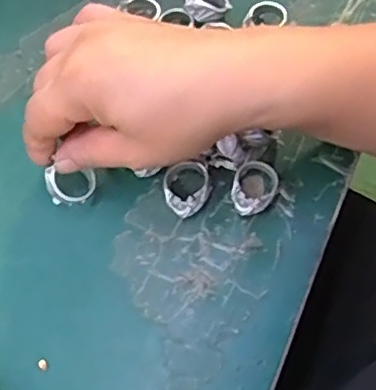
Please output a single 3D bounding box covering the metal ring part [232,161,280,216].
[{"bbox_3d":[0.036,-0.003,0.328,0.023,0.015,0.030,19,71,9],"label":"metal ring part"}]

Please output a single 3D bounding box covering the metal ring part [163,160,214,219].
[{"bbox_3d":[0.000,-0.002,0.329,0.025,0.015,0.027,-11,69,-2],"label":"metal ring part"}]

